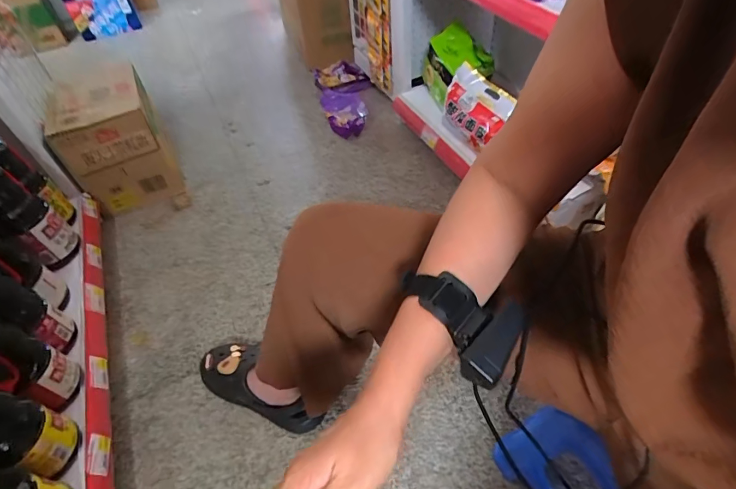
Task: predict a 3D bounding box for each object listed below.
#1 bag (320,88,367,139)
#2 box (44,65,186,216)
[{"bbox_3d":[-0.074,-0.425,1.350,0.130,0.051,0.191,-12,49,-6],"label":"bag"},{"bbox_3d":[-0.672,-0.285,1.128,0.218,0.252,0.285,-25,52,-16],"label":"box"}]

